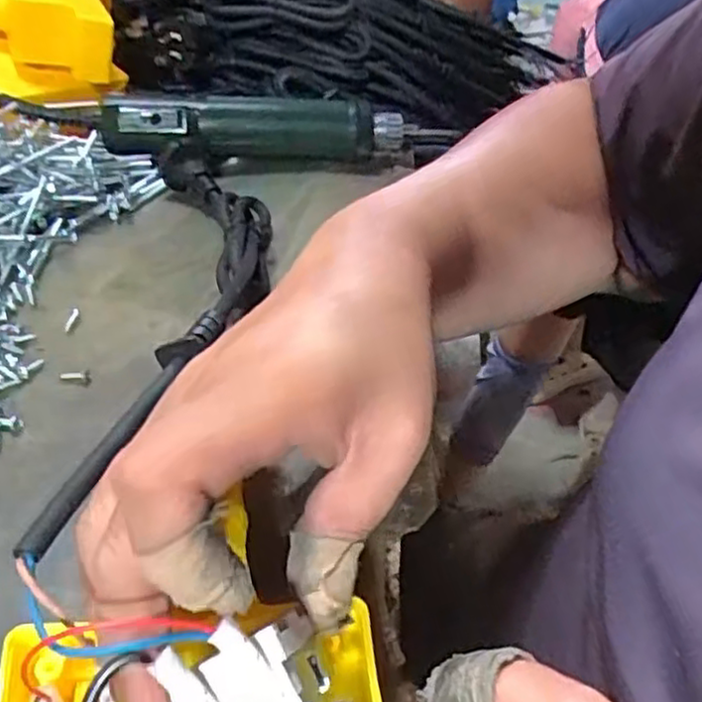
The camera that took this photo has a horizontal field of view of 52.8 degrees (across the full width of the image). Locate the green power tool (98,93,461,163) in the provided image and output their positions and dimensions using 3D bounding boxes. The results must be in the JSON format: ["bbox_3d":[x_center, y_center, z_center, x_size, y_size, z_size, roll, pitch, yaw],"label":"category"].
[{"bbox_3d":[-0.053,-0.156,0.512,0.245,0.040,0.049,-1,38,-5],"label":"green power tool"}]

